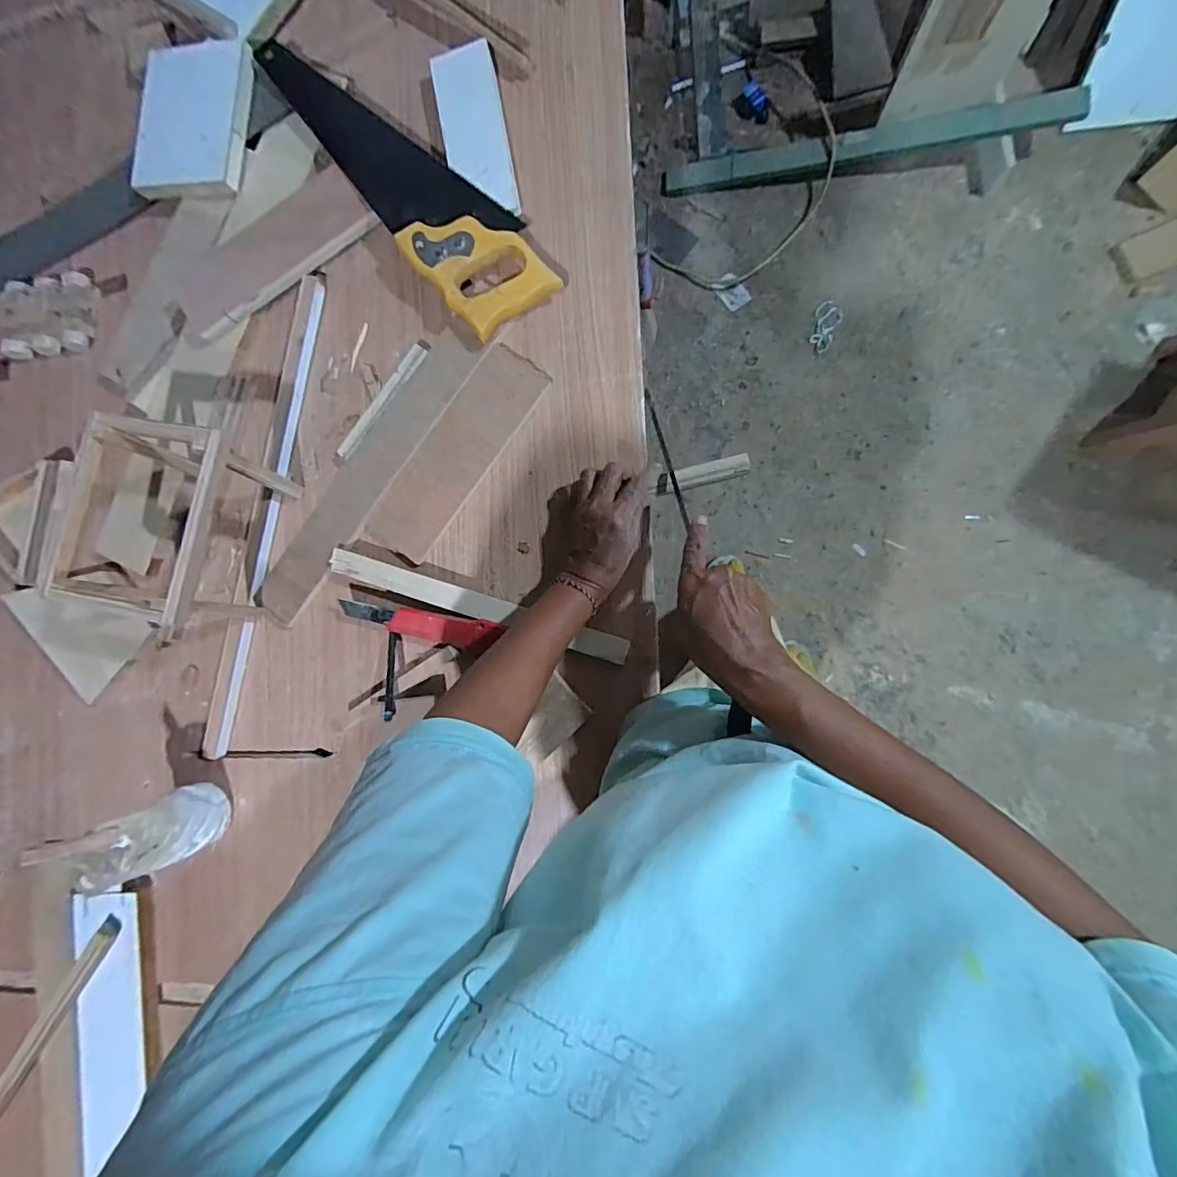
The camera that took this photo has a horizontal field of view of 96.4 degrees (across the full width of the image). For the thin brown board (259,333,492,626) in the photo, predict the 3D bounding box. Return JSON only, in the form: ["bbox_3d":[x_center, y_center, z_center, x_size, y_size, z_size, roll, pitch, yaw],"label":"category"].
[{"bbox_3d":[-0.228,-0.114,0.538,0.057,0.015,0.344,37,93,5],"label":"thin brown board"}]

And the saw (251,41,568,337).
[{"bbox_3d":[-0.185,-0.425,0.534,0.100,0.034,0.401,-38,83,6],"label":"saw"}]

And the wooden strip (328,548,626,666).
[{"bbox_3d":[-0.111,0.016,0.518,0.309,0.017,0.026,17,91,9],"label":"wooden strip"}]

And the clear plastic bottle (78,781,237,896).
[{"bbox_3d":[-0.414,0.237,0.512,0.067,0.109,0.062,0,88,9],"label":"clear plastic bottle"}]

